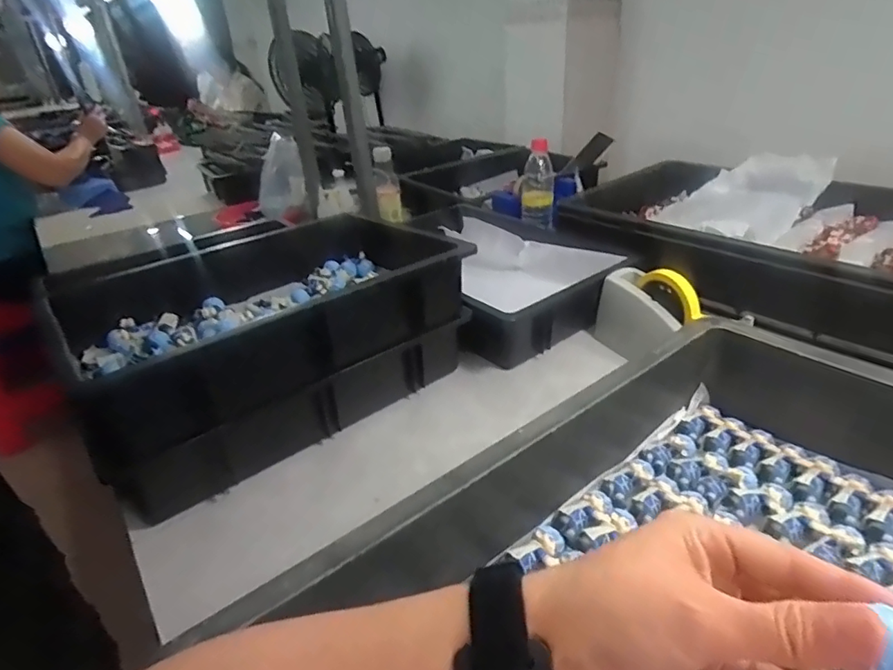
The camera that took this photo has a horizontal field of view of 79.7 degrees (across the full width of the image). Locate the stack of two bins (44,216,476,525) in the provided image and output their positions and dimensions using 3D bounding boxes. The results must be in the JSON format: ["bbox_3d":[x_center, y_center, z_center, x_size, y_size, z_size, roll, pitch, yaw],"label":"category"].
[{"bbox_3d":[-0.236,-0.013,0.732,0.449,0.187,0.409,-23,34,-29],"label":"stack of two bins"}]

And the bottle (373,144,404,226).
[{"bbox_3d":[-0.139,-0.353,1.274,0.058,0.174,0.056,-7,30,-4],"label":"bottle"}]

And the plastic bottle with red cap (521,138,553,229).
[{"bbox_3d":[0.186,-0.315,1.100,0.070,0.153,0.075,1,30,10],"label":"plastic bottle with red cap"}]

